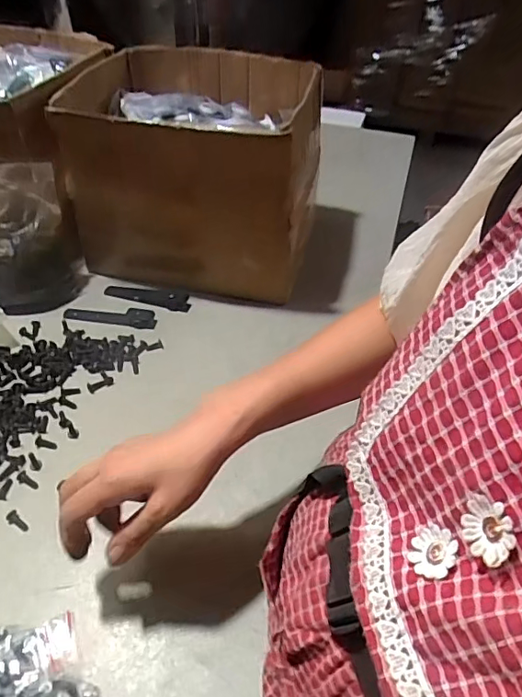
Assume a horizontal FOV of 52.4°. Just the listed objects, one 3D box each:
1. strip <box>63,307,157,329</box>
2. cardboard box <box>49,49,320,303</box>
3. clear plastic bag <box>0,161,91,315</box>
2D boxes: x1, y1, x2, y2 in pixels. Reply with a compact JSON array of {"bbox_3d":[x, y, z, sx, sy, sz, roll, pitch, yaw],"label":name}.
[{"bbox_3d":[-0.204,-0.043,0.719,0.123,0.010,0.031,3,44,-1],"label":"strip"},{"bbox_3d":[-0.090,-0.251,0.769,0.323,0.249,0.278,7,44,3],"label":"cardboard box"},{"bbox_3d":[-0.326,-0.155,0.708,0.137,0.154,0.143,-31,54,-30],"label":"clear plastic bag"}]

